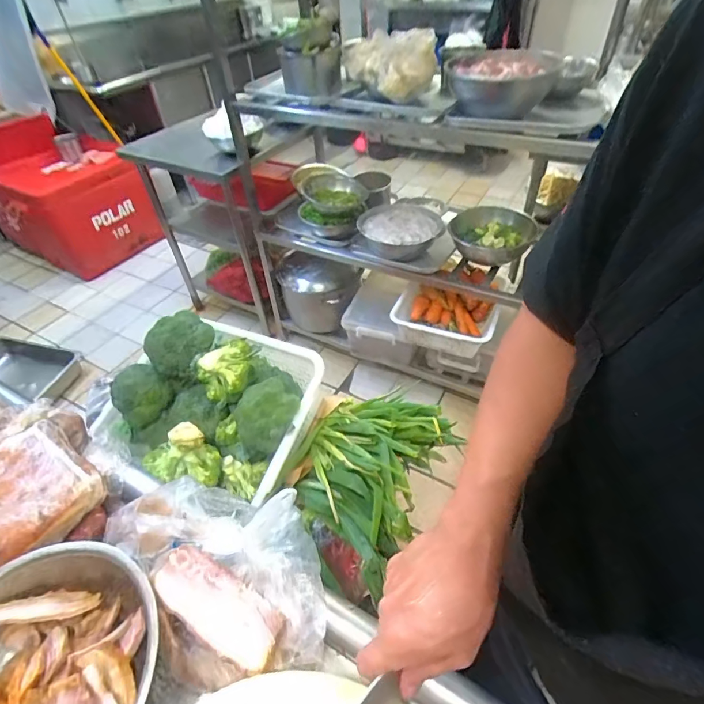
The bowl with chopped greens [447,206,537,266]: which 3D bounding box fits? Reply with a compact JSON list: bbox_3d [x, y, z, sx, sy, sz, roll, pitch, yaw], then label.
[{"bbox_3d":[0.445,-0.384,1.381,0.235,0.104,0.209,-8,44,-4],"label":"bowl with chopped greens"}]

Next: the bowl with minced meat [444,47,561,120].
[{"bbox_3d":[0.369,-0.689,1.060,0.252,0.104,0.256,10,46,14],"label":"bowl with minced meat"}]

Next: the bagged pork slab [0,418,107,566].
[{"bbox_3d":[-0.440,0.190,0.519,0.159,0.057,0.200,30,53,30],"label":"bagged pork slab"}]

